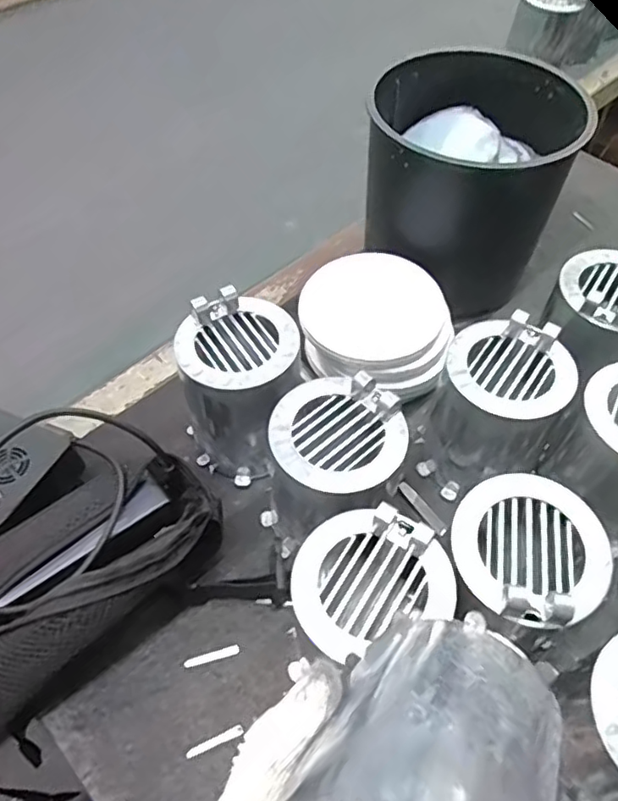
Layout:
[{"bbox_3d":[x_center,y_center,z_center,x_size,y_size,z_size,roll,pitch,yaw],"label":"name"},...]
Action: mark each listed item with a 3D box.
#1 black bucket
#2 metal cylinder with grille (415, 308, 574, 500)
[{"bbox_3d":[0.141,-0.199,0.562,0.168,0.150,0.168,11,55,8],"label":"black bucket"},{"bbox_3d":[0.135,0.011,0.455,0.089,0.116,0.092,16,55,11],"label":"metal cylinder with grille"}]

